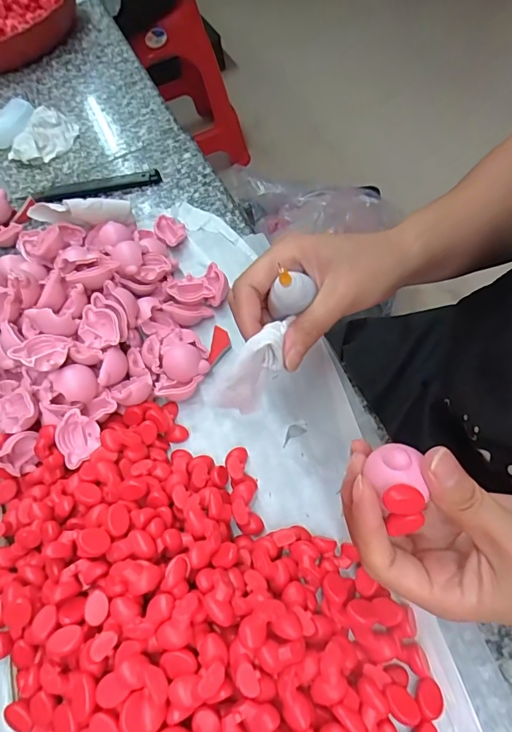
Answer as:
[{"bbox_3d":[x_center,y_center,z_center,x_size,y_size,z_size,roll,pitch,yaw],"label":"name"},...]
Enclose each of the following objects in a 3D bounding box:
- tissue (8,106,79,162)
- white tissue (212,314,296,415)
[{"bbox_3d":[-0.237,-0.258,0.486,0.047,0.025,0.077,33,71,23],"label":"tissue"},{"bbox_3d":[-0.001,0.005,0.250,0.029,0.060,0.020,-10,49,-48],"label":"white tissue"}]

